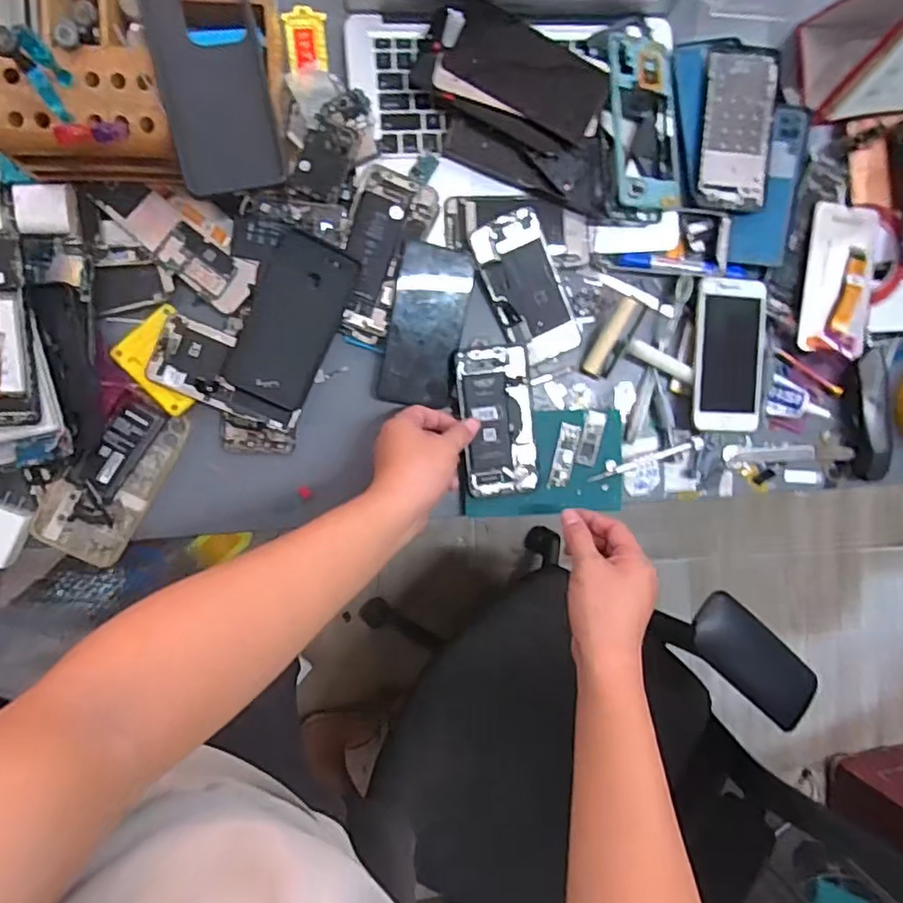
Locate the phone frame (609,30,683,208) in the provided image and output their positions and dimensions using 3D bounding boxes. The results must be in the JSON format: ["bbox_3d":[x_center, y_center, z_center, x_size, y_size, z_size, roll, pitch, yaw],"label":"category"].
[{"bbox_3d":[0.192,-0.326,0.606,0.080,0.009,0.167,-8,93,-23],"label":"phone frame"}]

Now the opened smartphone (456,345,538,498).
[{"bbox_3d":[0.047,-0.030,0.607,0.073,0.008,0.145,-6,94,-8],"label":"opened smartphone"}]

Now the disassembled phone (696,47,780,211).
[{"bbox_3d":[0.293,-0.327,0.625,0.075,0.012,0.154,3,93,-5],"label":"disassembled phone"}]

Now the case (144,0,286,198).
[{"bbox_3d":[-0.180,-0.284,0.468,0.078,0.014,0.168,-11,95,-8],"label":"case"}]

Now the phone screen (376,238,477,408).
[{"bbox_3d":[-0.022,-0.122,0.598,0.074,0.011,0.151,8,98,-21],"label":"phone screen"}]

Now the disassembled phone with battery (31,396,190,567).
[{"bbox_3d":[-0.318,0.027,0.571,0.078,0.015,0.157,29,88,-9],"label":"disassembled phone with battery"}]

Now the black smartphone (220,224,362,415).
[{"bbox_3d":[-0.150,-0.124,0.582,0.080,0.016,0.154,24,89,-9],"label":"black smartphone"}]

